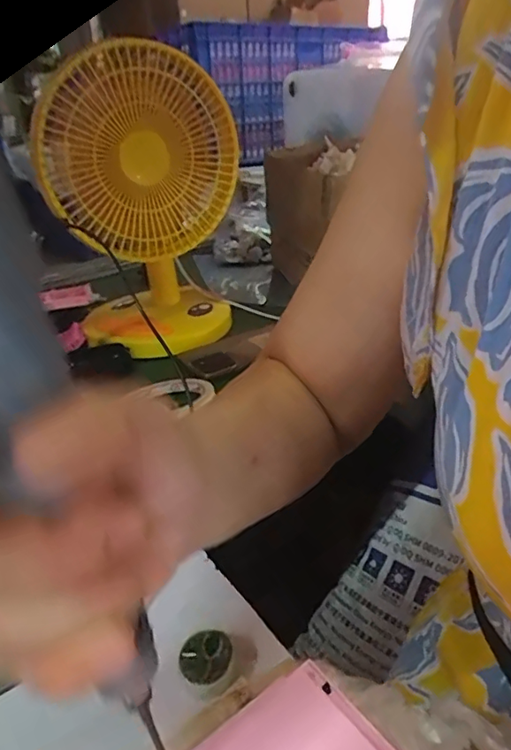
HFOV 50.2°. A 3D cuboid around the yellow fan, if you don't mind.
[{"bbox_3d":[-0.122,-0.192,0.641,0.196,0.292,0.174,-5,29,-3],"label":"yellow fan"}]

